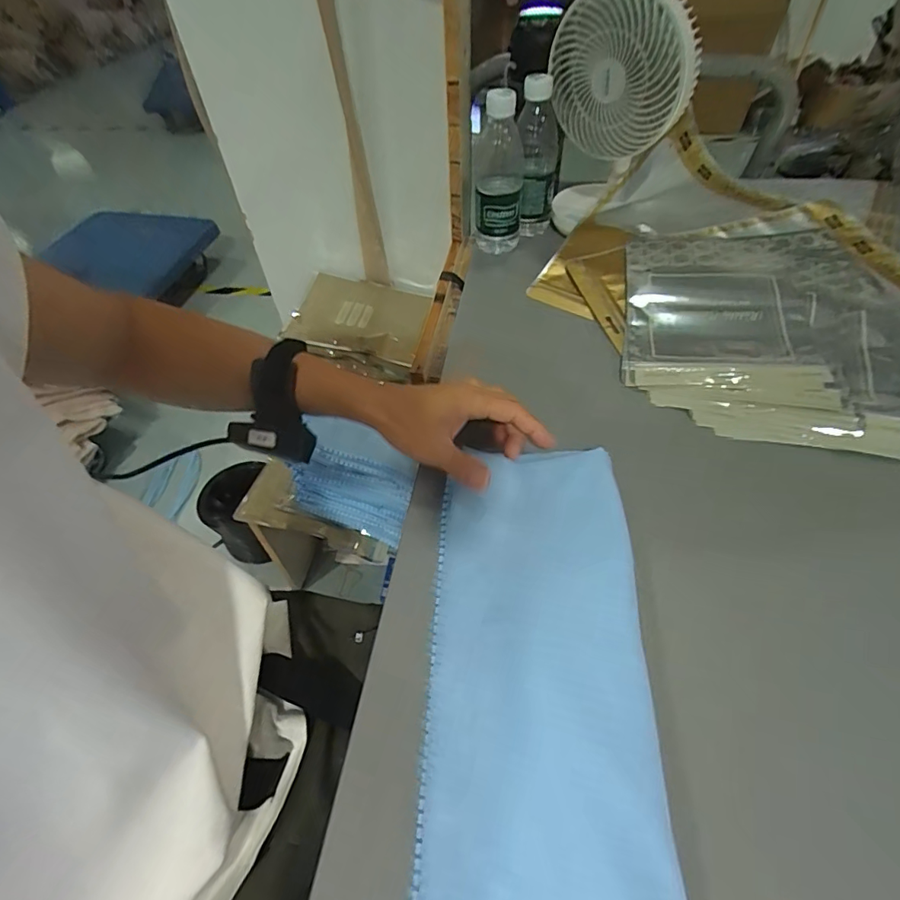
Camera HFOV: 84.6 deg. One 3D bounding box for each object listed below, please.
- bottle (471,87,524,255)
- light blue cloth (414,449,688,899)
[{"bbox_3d":[0.059,-0.337,0.608,0.063,0.173,0.072,0,52,3],"label":"bottle"},{"bbox_3d":[0.048,0.220,0.262,0.140,0.027,0.527,-6,53,13],"label":"light blue cloth"}]

